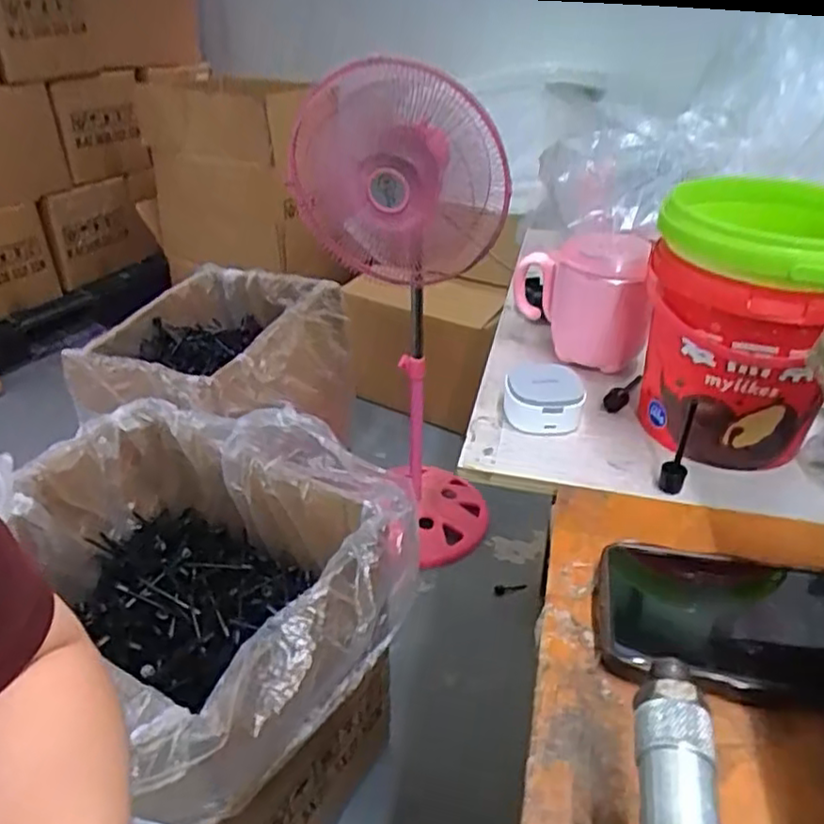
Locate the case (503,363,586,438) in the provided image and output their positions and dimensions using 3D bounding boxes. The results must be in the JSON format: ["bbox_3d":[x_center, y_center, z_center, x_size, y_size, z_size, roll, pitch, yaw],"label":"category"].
[{"bbox_3d":[0.092,-0.011,0.485,0.052,0.030,0.056,3,33,4],"label":"case"}]

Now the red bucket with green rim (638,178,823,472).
[{"bbox_3d":[0.213,-0.056,0.435,0.122,0.150,0.124,0,33,0],"label":"red bucket with green rim"}]

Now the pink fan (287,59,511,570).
[{"bbox_3d":[-0.015,-0.138,1.214,0.332,0.864,0.267,-4,34,-7],"label":"pink fan"}]

